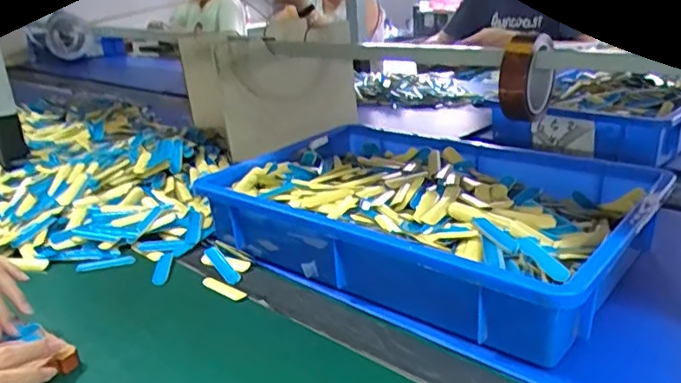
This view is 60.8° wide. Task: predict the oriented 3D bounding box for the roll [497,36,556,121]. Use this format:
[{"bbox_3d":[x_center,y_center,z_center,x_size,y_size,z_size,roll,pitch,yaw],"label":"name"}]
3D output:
[{"bbox_3d":[0.219,-0.137,0.686,0.038,0.092,0.093,12,26,38],"label":"roll"}]

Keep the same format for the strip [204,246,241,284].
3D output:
[{"bbox_3d":[-0.129,0.079,0.628,0.019,0.009,0.064,-21,41,-30],"label":"strip"}]

